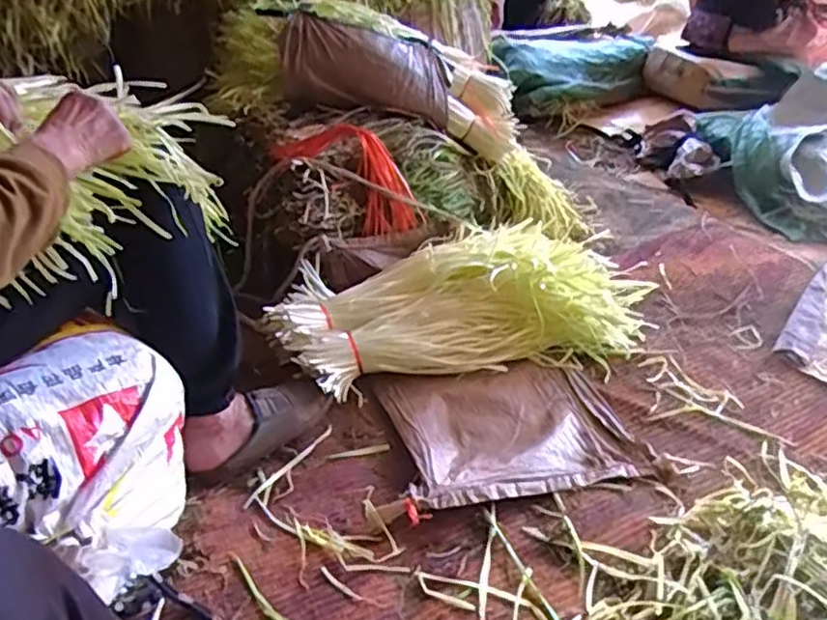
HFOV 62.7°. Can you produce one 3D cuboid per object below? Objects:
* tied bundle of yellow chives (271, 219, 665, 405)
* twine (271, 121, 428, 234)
[{"bbox_3d":[0.072,-0.020,1.166,0.614,0.127,0.289,-10,35,-11],"label":"tied bundle of yellow chives"},{"bbox_3d":[-0.099,-0.245,1.248,0.285,0.112,0.108,40,35,-12],"label":"twine"}]

